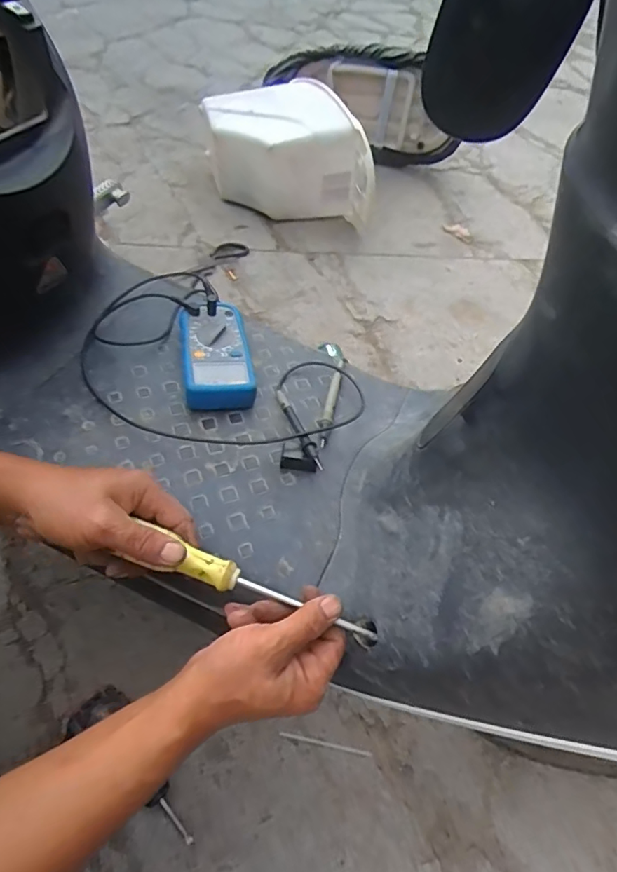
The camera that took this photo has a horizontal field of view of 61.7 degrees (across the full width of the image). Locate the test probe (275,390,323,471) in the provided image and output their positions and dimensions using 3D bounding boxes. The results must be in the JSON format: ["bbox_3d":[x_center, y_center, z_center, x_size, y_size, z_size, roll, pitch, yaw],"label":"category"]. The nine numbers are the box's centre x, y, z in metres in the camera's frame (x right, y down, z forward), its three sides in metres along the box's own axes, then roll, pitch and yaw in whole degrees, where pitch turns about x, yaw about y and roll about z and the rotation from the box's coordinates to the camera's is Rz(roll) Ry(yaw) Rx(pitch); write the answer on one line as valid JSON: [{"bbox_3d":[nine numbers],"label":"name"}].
[{"bbox_3d":[-0.011,-0.011,0.512,0.011,0.018,0.115,-13,56,-16],"label":"test probe"}]

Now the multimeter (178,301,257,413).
[{"bbox_3d":[-0.100,-0.085,0.556,0.073,0.041,0.129,-7,55,-12],"label":"multimeter"}]

